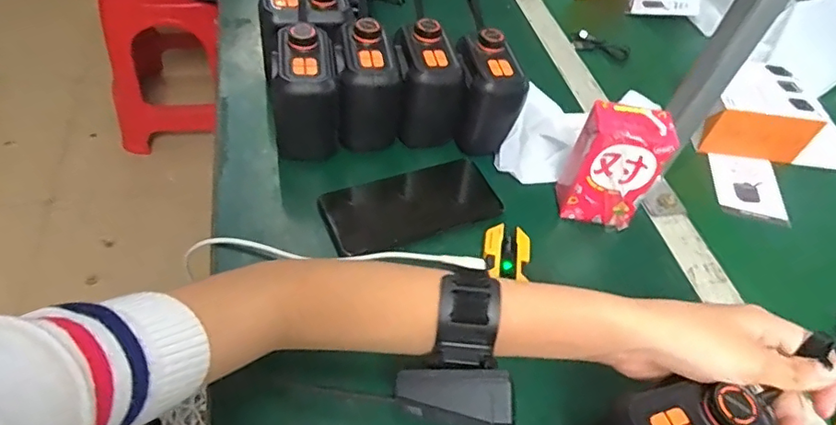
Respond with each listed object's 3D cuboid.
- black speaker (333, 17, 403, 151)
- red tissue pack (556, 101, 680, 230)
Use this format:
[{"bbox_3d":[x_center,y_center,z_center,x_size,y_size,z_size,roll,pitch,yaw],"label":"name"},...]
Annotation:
[{"bbox_3d":[-0.045,-0.116,0.502,0.057,0.093,0.086,-3,53,-3],"label":"black speaker"},{"bbox_3d":[0.167,-0.035,0.474,0.076,0.116,0.044,9,53,6],"label":"red tissue pack"}]

